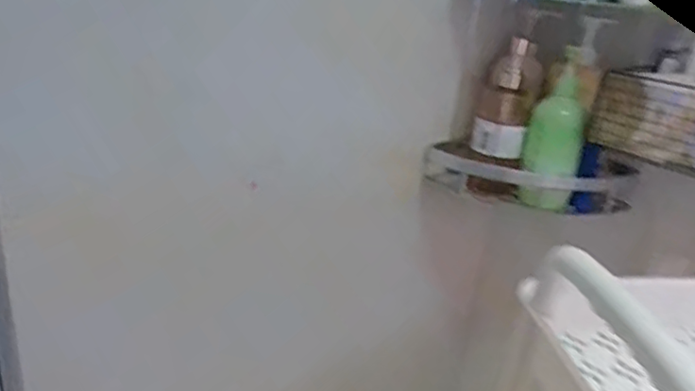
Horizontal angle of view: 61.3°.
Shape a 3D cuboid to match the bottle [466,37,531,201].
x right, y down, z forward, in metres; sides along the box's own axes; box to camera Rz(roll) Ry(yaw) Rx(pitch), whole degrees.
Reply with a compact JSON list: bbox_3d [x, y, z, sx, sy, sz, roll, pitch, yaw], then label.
[{"bbox_3d":[0.220,-0.102,0.846,0.070,0.218,0.062,7,24,5],"label":"bottle"}]

